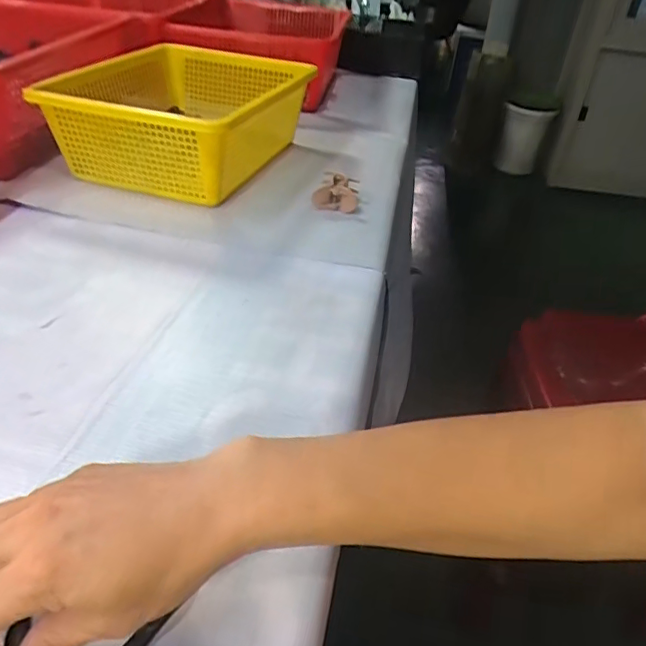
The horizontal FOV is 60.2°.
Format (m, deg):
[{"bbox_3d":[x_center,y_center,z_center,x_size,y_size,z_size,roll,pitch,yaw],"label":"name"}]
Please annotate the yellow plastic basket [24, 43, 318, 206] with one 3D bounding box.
[{"bbox_3d":[-0.161,-0.256,0.699,0.224,0.105,0.310,14,37,12],"label":"yellow plastic basket"}]

